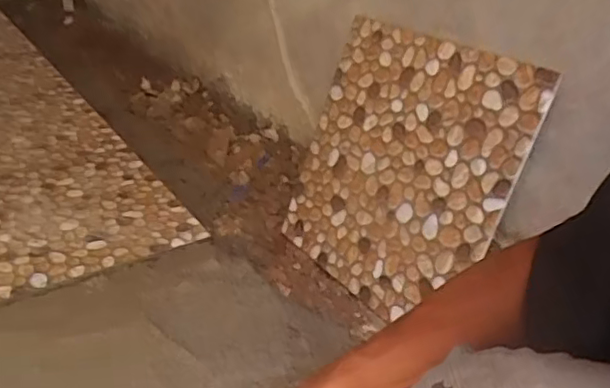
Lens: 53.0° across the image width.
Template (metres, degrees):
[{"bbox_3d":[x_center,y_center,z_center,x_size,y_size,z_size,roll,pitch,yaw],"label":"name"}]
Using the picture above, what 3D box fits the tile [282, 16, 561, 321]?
[{"bbox_3d":[0.130,-0.039,0.913,0.016,0.390,0.393,8,18,-39],"label":"tile"}]

